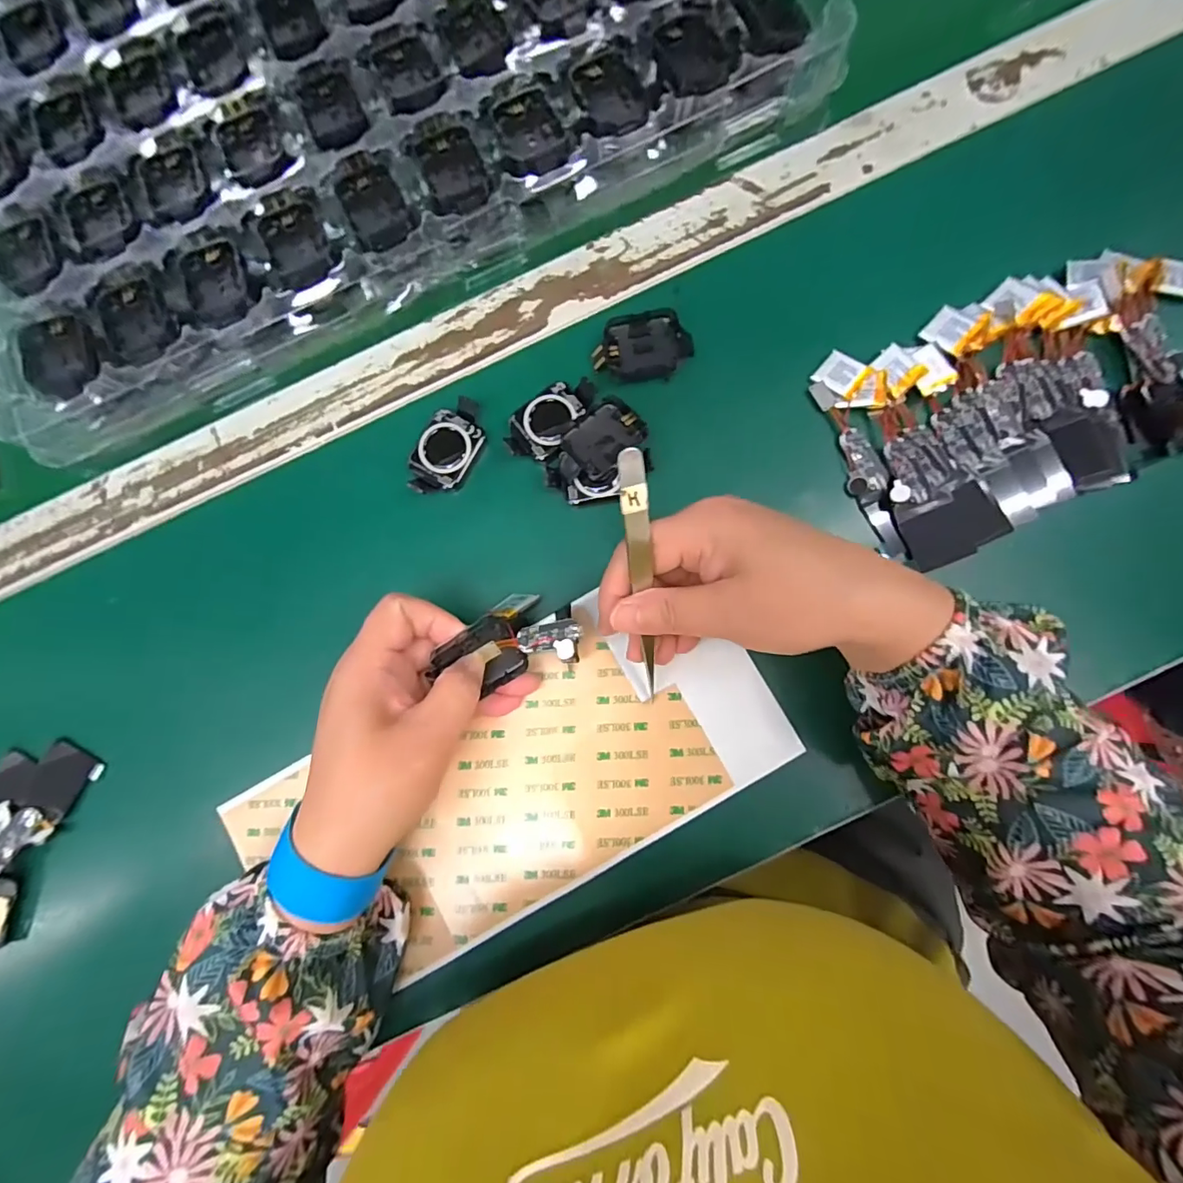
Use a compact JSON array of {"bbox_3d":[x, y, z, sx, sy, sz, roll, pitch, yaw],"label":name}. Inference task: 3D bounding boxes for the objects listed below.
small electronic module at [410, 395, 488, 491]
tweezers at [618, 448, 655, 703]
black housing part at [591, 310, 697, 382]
[{"bbox_3d":[-0.078,-0.079,0.287,0.029,0.013,0.055,25,85,5],"label":"small electronic module"},{"bbox_3d":[0.023,0.000,0.231,0.011,0.004,0.129,-9,123,-1],"label":"tweezers"},{"bbox_3d":[0.029,-0.133,0.285,0.054,0.014,0.033,-8,83,2],"label":"black housing part"}]

